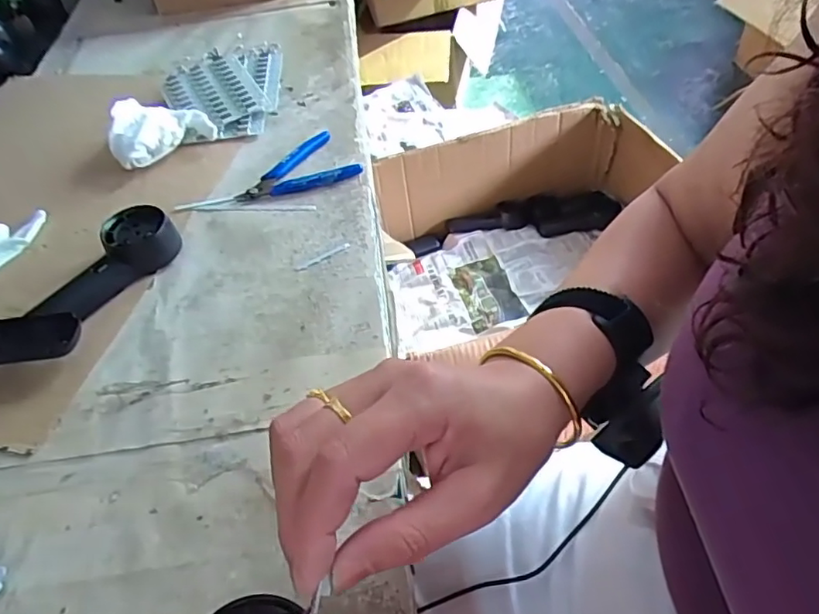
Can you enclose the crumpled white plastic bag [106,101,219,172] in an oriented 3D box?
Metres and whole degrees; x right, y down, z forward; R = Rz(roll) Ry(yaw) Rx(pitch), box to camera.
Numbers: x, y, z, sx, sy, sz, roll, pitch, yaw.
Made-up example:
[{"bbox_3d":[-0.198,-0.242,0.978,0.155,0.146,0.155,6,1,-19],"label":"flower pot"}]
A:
[{"bbox_3d":[-0.270,-0.190,0.611,0.102,0.051,0.075,-34,54,-21],"label":"crumpled white plastic bag"}]

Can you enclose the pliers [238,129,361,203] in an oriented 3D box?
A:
[{"bbox_3d":[-0.114,-0.131,0.568,0.116,0.013,0.074,-31,53,-19],"label":"pliers"}]

